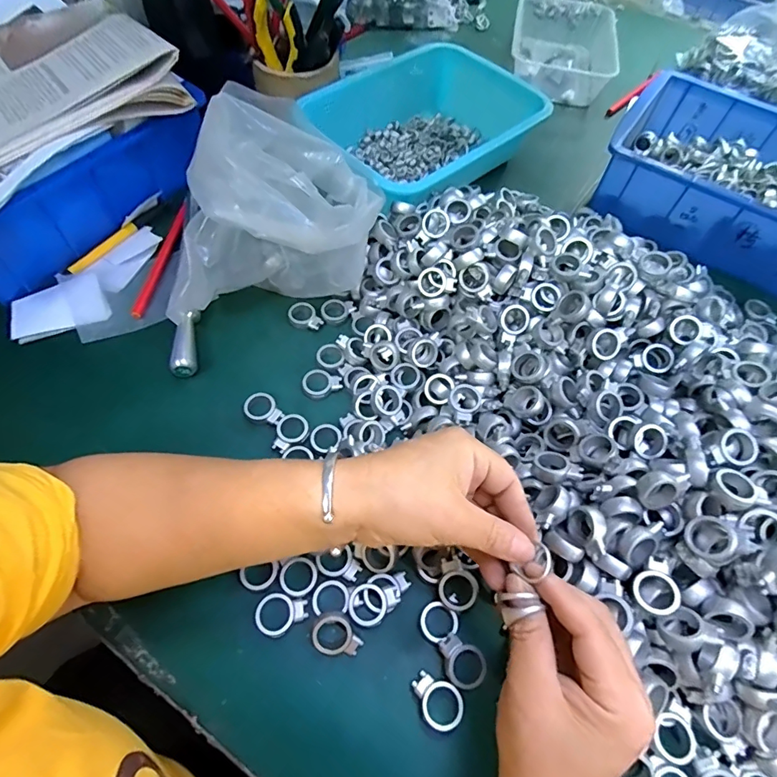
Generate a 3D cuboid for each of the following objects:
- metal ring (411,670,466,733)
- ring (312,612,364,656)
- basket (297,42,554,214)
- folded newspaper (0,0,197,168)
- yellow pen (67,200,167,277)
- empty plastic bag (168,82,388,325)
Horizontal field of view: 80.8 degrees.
[{"bbox_3d":[0.031,0.197,0.287,0.034,0.004,0.026,37,64,17],"label":"metal ring"},{"bbox_3d":[-0.034,0.163,0.299,0.031,0.014,0.024,35,64,16],"label":"ring"},{"bbox_3d":[0.030,-0.300,0.540,0.258,0.074,0.197,-36,69,-20],"label":"basket"},{"bbox_3d":[-0.366,-0.277,0.419,0.285,0.049,0.213,-35,68,-21],"label":"folded newspaper"},{"bbox_3d":[-0.281,-0.160,0.477,0.009,0.009,0.122,30,62,14],"label":"yellow pen"},{"bbox_3d":[-0.087,-0.135,0.383,0.121,0.162,0.186,25,61,11],"label":"empty plastic bag"}]

